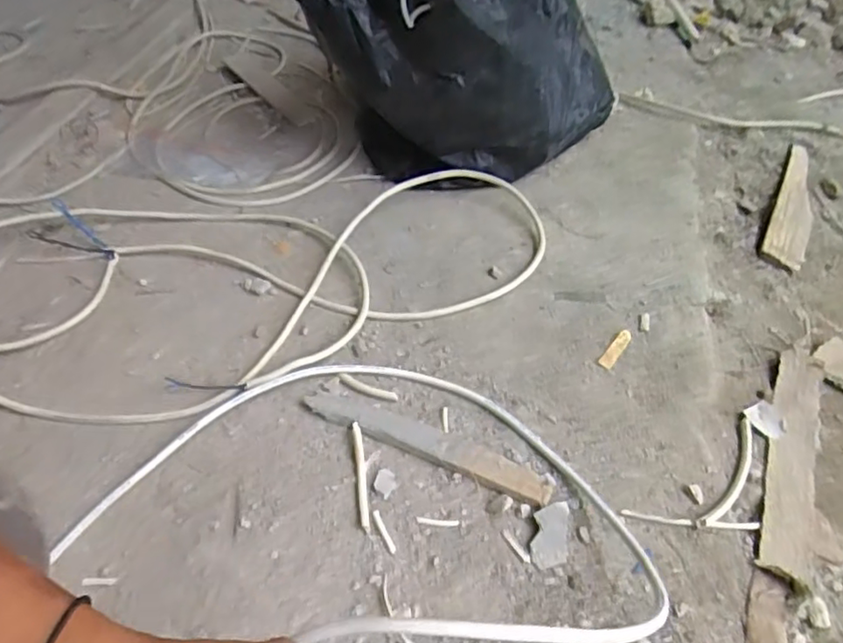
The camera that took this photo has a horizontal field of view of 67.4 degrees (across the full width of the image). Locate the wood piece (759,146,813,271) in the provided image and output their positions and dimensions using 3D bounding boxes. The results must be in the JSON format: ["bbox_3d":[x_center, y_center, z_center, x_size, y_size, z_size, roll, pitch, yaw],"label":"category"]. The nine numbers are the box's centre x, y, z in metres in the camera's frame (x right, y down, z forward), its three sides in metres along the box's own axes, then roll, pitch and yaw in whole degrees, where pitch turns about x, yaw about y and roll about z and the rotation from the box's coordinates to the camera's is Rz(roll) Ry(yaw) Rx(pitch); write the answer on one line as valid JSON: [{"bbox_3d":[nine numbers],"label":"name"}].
[{"bbox_3d":[0.562,-0.181,0.945,0.057,0.012,0.308,23,50,20],"label":"wood piece"}]

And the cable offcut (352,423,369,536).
[{"bbox_3d":[-0.058,0.148,0.611,0.010,0.007,0.112,-6,47,-6],"label":"cable offcut"}]

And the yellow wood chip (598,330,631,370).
[{"bbox_3d":[0.221,0.031,0.718,0.017,0.004,0.062,29,53,25],"label":"yellow wood chip"}]

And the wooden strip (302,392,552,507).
[{"bbox_3d":[0.002,0.119,0.635,0.260,0.014,0.037,20,49,18],"label":"wooden strip"}]

